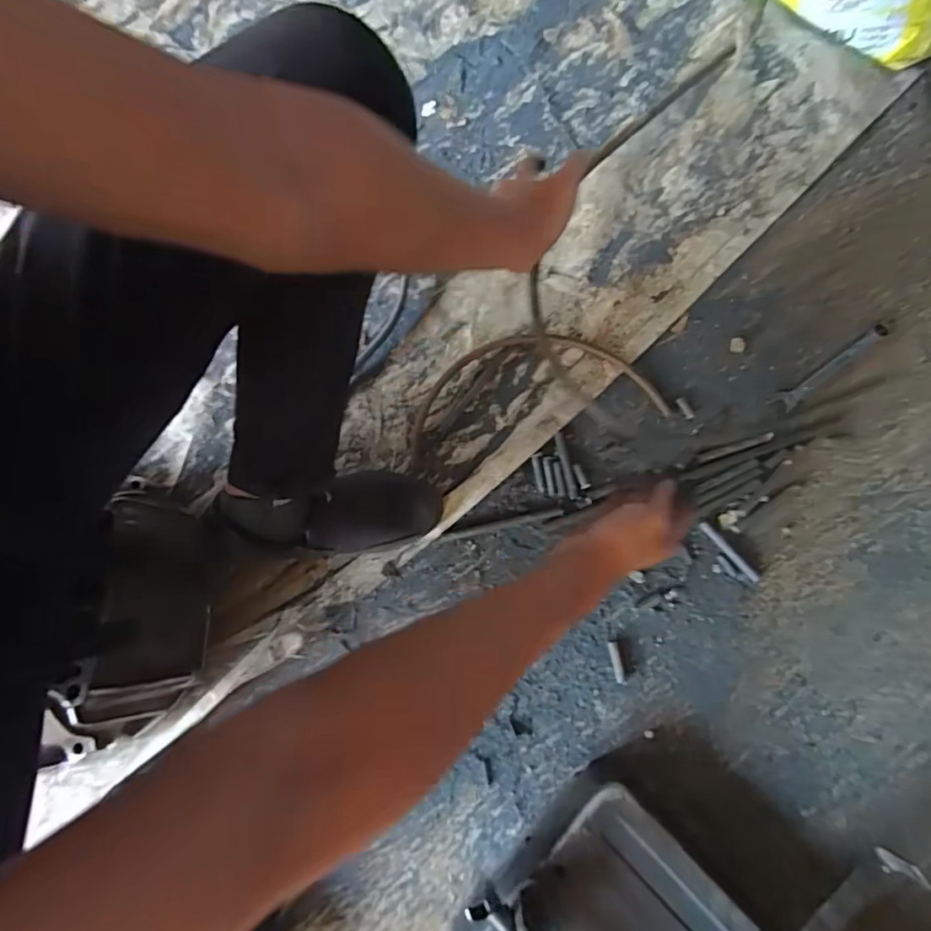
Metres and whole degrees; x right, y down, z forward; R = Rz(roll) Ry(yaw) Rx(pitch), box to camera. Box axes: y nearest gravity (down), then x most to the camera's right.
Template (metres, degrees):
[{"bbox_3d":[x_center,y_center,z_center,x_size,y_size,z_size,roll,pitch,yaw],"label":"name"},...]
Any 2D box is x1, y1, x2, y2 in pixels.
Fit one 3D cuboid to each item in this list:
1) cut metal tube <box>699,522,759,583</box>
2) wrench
[{"bbox_3d":[0.326,0.107,0.671,0.010,0.004,0.092,-40,80,-8],"label":"cut metal tube"},{"bbox_3d":[0.482,-0.133,0.715,0.194,0.004,0.026,-36,80,-7],"label":"wrench"}]

